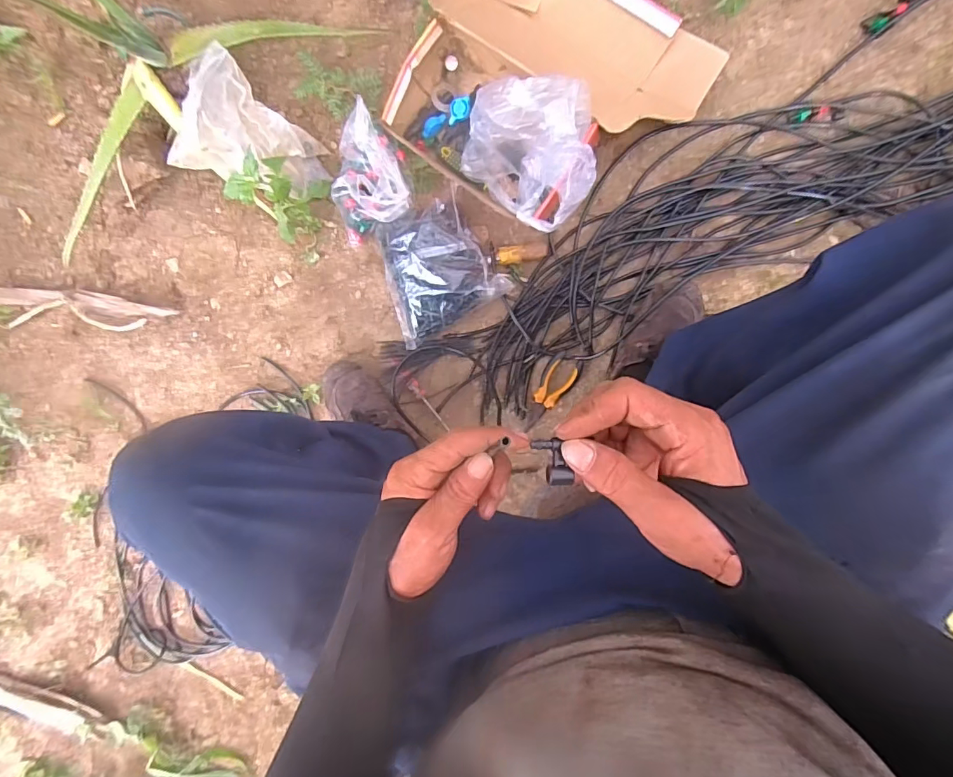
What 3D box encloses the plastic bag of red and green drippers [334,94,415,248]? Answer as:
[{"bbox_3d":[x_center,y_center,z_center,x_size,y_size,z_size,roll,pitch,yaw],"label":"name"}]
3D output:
[{"bbox_3d":[-0.181,-0.334,0.746,0.132,0.115,0.150,-15,89,8],"label":"plastic bag of red and green drippers"}]

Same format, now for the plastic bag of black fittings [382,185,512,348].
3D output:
[{"bbox_3d":[-0.074,-0.192,0.758,0.190,0.059,0.192,-30,87,8],"label":"plastic bag of black fittings"}]

